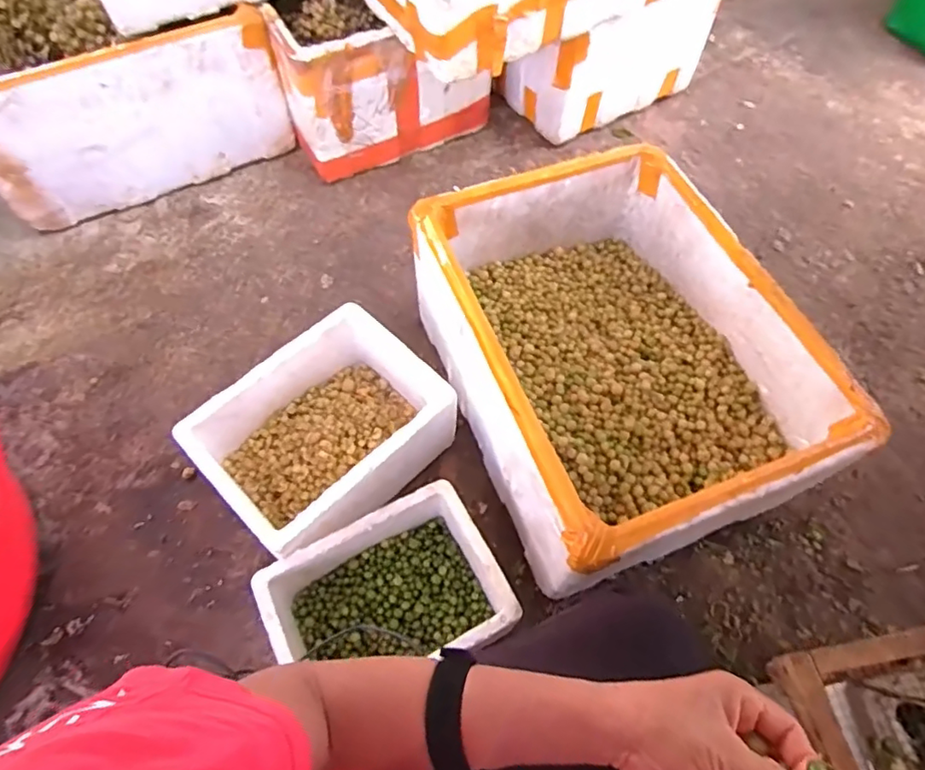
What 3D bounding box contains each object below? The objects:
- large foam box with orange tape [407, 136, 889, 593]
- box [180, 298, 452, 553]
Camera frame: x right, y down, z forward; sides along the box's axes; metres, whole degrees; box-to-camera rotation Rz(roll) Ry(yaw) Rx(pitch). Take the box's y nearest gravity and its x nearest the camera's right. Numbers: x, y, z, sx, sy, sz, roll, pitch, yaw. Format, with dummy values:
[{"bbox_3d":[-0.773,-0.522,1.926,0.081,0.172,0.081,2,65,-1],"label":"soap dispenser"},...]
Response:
[{"bbox_3d":[0.230,-0.044,0.895,0.444,0.259,0.581,-19,61,-11],"label":"large foam box with orange tape"},{"bbox_3d":[-0.211,0.072,0.914,0.263,0.152,0.358,41,68,17],"label":"box"}]

